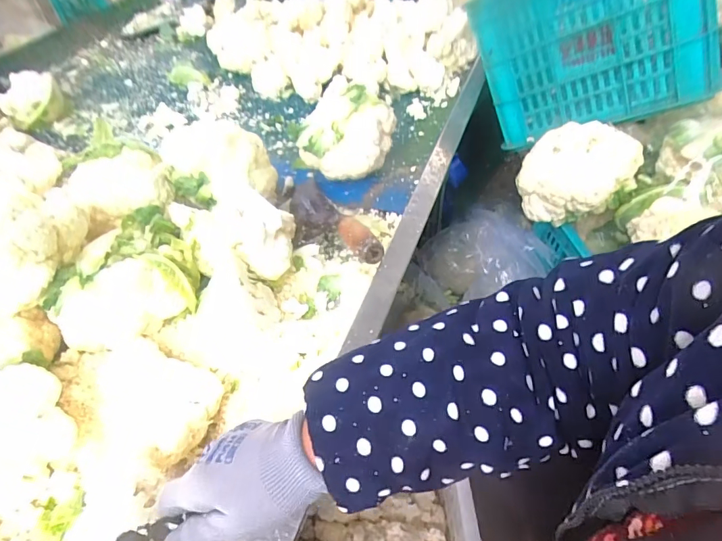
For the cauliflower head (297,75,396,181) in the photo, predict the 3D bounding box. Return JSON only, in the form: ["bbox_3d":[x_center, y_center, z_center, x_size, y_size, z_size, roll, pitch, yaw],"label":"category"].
[{"bbox_3d":[-0.022,-0.209,0.661,0.119,0.097,0.108,21,51,19],"label":"cauliflower head"}]

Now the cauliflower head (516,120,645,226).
[{"bbox_3d":[0.340,-0.151,0.694,0.099,0.145,0.153,-36,56,-28],"label":"cauliflower head"}]

